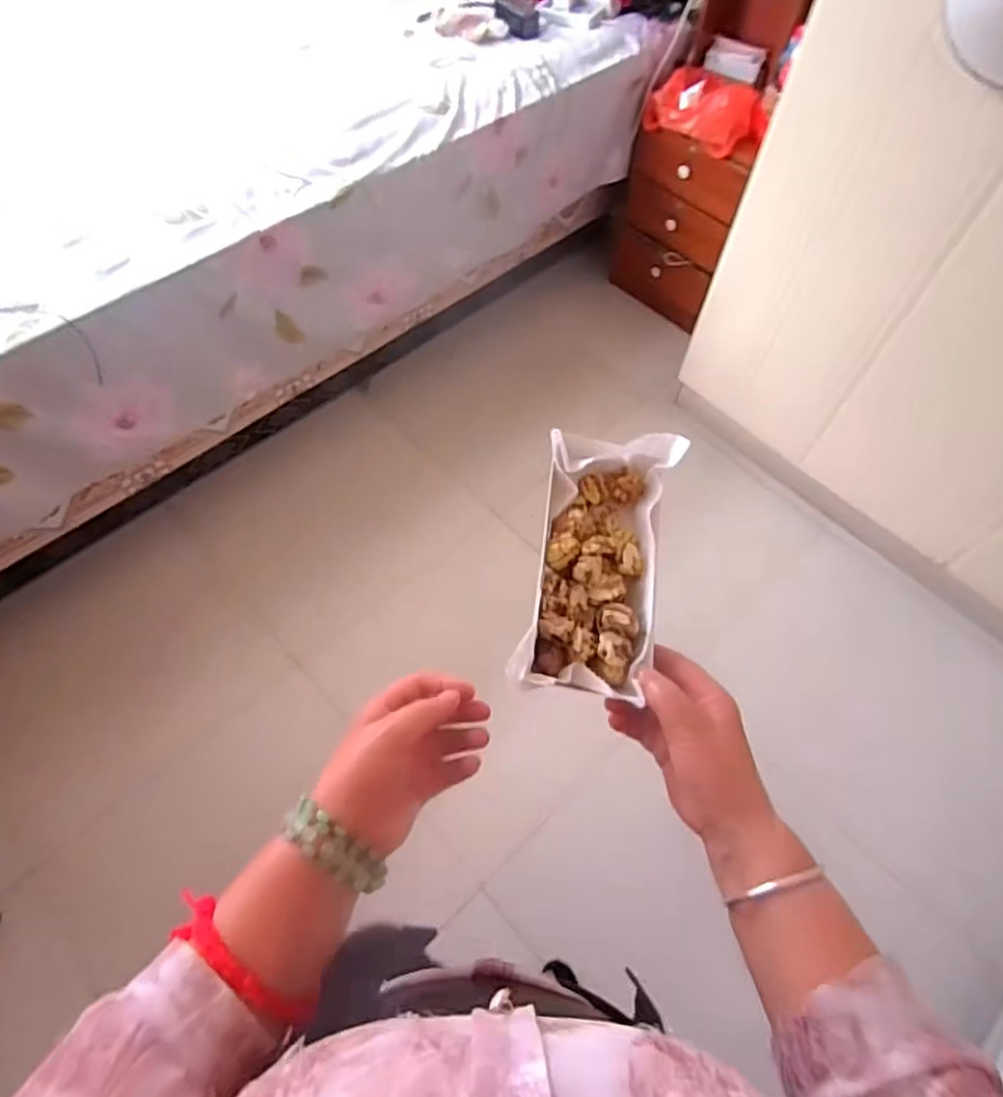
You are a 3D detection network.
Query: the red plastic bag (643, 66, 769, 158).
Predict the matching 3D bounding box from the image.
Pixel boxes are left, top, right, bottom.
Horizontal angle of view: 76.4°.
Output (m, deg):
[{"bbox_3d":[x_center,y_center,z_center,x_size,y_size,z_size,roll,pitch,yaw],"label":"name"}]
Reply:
[{"bbox_3d":[0.494,-1.058,1.524,0.263,0.097,0.187,41,66,18],"label":"red plastic bag"}]

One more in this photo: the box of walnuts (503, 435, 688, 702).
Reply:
[{"bbox_3d":[0.070,0.006,0.458,0.090,0.047,0.200,13,67,4],"label":"box of walnuts"}]

